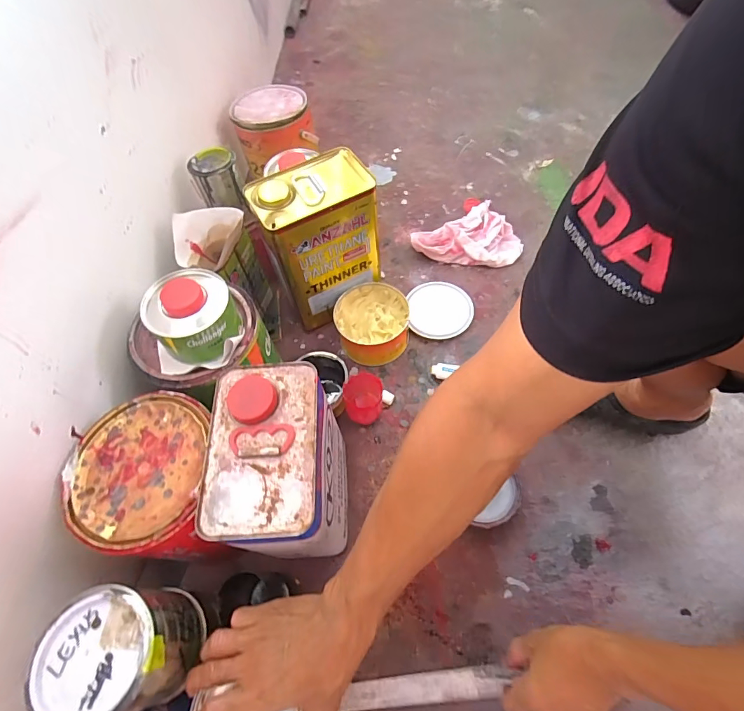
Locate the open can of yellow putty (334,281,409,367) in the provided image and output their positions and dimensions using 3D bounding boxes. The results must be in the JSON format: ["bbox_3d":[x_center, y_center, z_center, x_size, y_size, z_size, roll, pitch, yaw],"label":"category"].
[{"bbox_3d":[0.002,-0.054,0.703,0.120,0.068,0.123,-2,61,3],"label":"open can of yellow putty"}]

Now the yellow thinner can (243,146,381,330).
[{"bbox_3d":[-0.078,-0.174,0.677,0.164,0.253,0.113,-28,63,-12],"label":"yellow thinner can"}]

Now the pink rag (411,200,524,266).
[{"bbox_3d":[0.185,-0.216,0.788,0.189,0.056,0.128,-20,62,-8],"label":"pink rag"}]

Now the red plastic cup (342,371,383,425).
[{"bbox_3d":[-0.012,0.070,0.621,0.054,0.088,0.056,2,61,5],"label":"red plastic cup"}]

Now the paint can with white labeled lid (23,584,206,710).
[{"bbox_3d":[-0.226,0.273,0.382,0.100,0.110,0.097,-2,61,3],"label":"paint can with white labeled lid"}]

